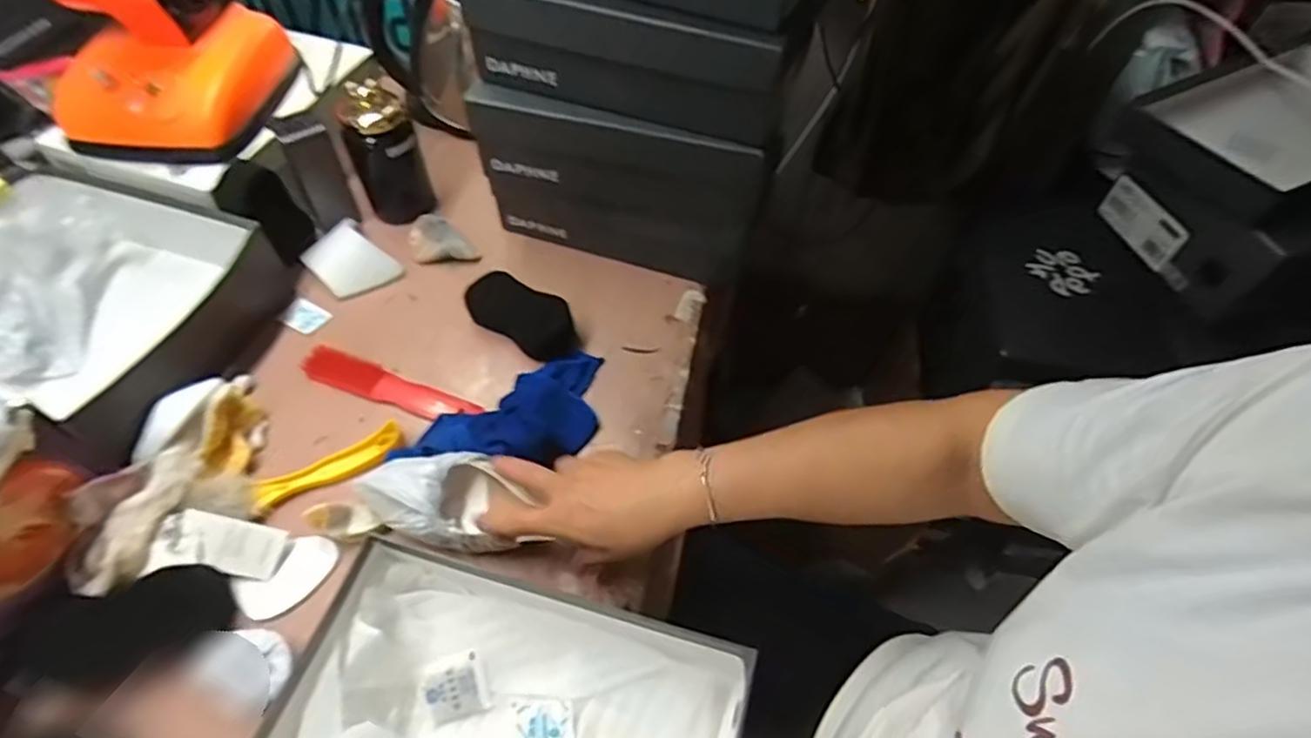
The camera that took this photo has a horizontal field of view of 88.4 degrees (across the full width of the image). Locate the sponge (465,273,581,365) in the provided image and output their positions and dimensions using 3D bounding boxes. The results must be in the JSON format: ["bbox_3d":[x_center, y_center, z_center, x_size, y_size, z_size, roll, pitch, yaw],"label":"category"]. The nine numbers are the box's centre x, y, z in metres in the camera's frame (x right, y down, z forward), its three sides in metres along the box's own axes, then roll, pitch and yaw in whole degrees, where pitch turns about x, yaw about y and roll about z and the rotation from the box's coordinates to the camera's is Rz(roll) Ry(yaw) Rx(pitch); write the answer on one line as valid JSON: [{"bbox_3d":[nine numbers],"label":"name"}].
[{"bbox_3d":[-0.139,-0.057,0.708,0.128,0.035,0.055,30,58,18],"label":"sponge"}]

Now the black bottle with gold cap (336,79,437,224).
[{"bbox_3d":[-0.305,-0.243,0.762,0.071,0.154,0.061,-23,58,-18],"label":"black bottle with gold cap"}]

